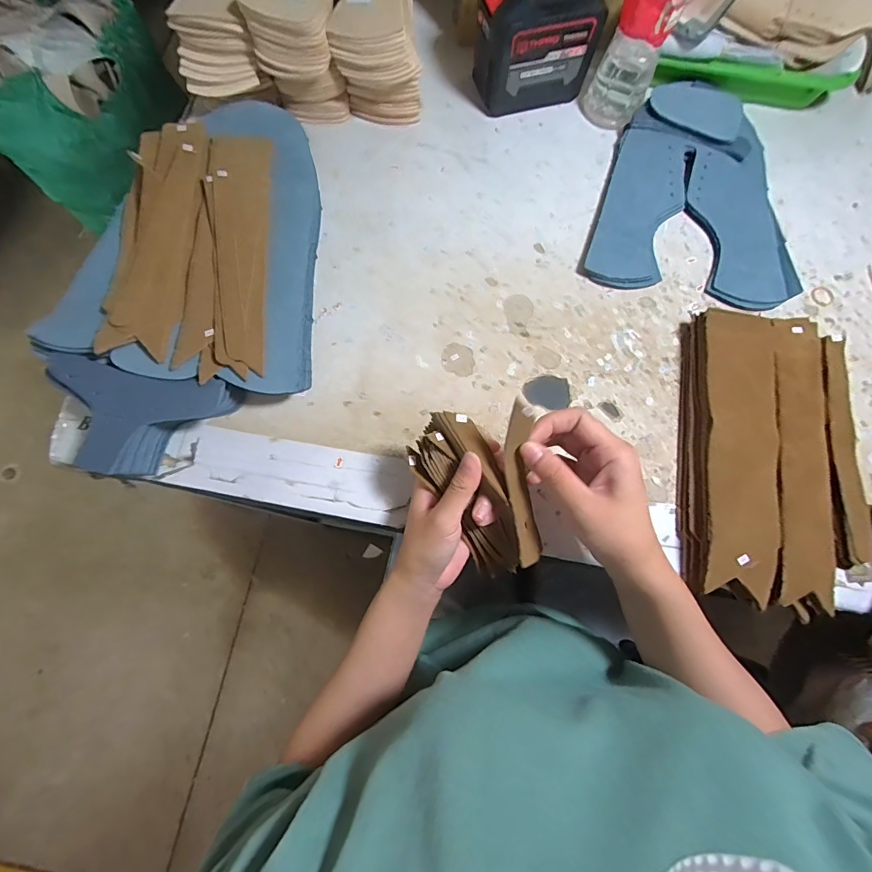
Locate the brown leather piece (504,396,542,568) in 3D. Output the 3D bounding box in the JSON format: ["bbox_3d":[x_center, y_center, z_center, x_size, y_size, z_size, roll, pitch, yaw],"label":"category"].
[{"bbox_3d":[0.060,0.033,0.293,0.020,0.016,0.122,-9,109,-2],"label":"brown leather piece"}]

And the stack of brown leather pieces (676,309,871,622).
[{"bbox_3d":[0.286,0.016,0.371,0.139,0.043,0.247,10,75,1],"label":"stack of brown leather pieces"}]

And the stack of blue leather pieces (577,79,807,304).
[{"bbox_3d":[0.264,-0.254,0.442,0.191,0.013,0.237,10,79,2],"label":"stack of blue leather pieces"}]

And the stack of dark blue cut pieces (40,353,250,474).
[{"bbox_3d":[-0.251,-0.012,0.356,0.143,0.038,0.091,10,74,2],"label":"stack of dark blue cut pieces"}]

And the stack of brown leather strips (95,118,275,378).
[{"bbox_3d":[-0.215,-0.176,0.378,0.132,0.019,0.249,-1,75,-1],"label":"stack of brown leather strips"}]

